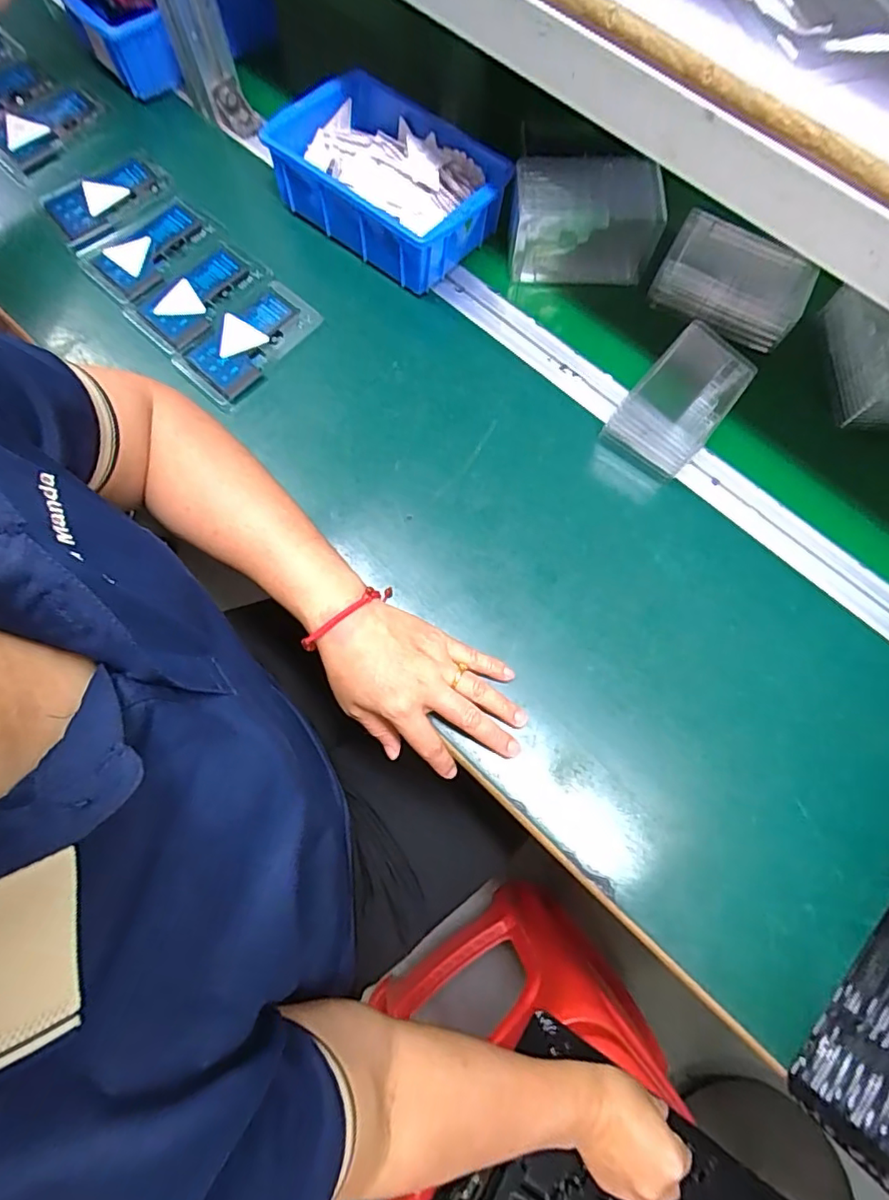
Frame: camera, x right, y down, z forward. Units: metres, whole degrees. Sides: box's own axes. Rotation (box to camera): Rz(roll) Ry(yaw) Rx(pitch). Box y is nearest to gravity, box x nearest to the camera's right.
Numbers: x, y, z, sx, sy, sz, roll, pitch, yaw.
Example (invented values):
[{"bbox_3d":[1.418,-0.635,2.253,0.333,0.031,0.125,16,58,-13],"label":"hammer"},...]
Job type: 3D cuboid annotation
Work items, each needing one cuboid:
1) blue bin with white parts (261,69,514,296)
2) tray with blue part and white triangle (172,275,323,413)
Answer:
[{"bbox_3d":[-0.049,-0.393,0.528,0.201,0.061,0.138,38,76,9],"label":"blue bin with white parts"},{"bbox_3d":[-0.179,-0.237,0.507,0.077,0.010,0.123,36,76,9],"label":"tray with blue part and white triangle"}]

